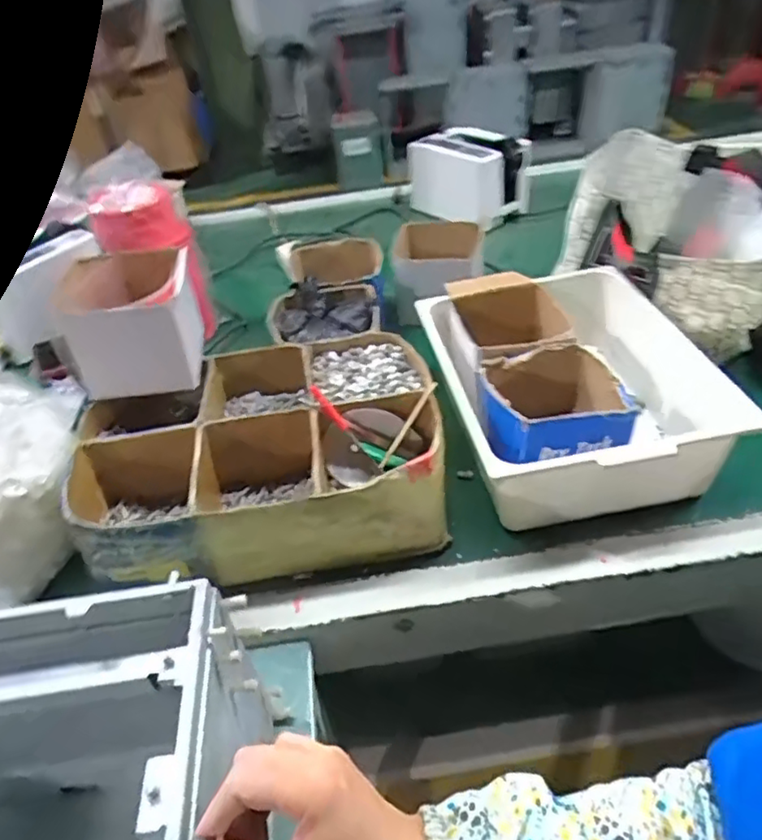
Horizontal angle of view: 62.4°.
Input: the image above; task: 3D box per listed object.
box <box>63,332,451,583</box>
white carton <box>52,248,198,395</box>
[{"bbox_3d":[-0.142,0.037,0.747,0.404,0.118,0.286,-10,41,-3],"label":"box"},{"bbox_3d":[-0.291,-0.120,0.763,0.136,0.122,0.142,-7,41,1],"label":"white carton"}]

